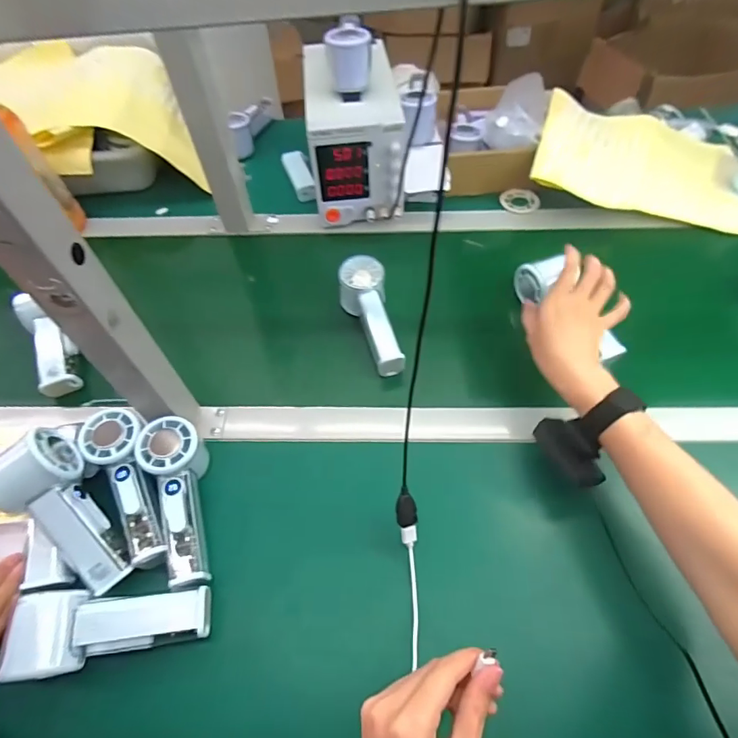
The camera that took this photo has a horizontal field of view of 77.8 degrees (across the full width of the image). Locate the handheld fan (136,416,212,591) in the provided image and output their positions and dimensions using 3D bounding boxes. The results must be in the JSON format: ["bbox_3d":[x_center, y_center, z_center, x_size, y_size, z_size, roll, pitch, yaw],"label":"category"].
[{"bbox_3d":[-0.173,0.115,0.419,0.049,0.037,0.152,-20,57,-11],"label":"handheld fan"}]

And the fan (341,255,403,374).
[{"bbox_3d":[0.000,-0.065,0.563,0.057,0.048,0.158,-10,65,-3],"label":"fan"}]

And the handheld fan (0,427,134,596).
[{"bbox_3d":[-0.269,0.130,0.407,0.064,0.053,0.149,-35,92,-20],"label":"handheld fan"}]

